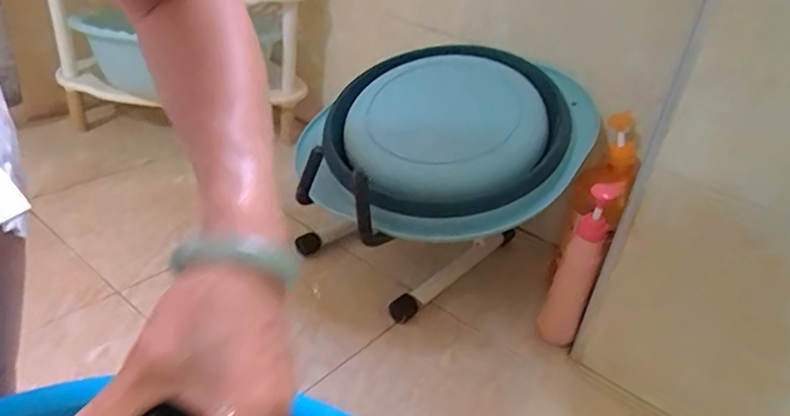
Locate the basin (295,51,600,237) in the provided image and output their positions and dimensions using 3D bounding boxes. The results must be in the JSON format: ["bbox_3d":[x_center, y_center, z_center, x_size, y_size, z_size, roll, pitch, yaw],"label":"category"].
[{"bbox_3d":[0.070,-0.097,0.784,0.343,0.064,0.328,-4,55,6],"label":"basin"}]

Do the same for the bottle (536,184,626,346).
[{"bbox_3d":[0.231,0.076,0.723,0.050,0.219,0.053,18,32,16],"label":"bottle"}]

